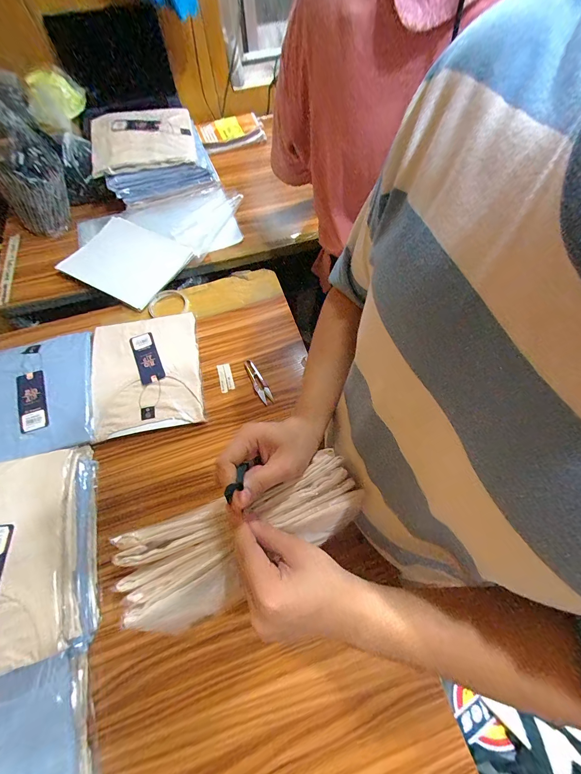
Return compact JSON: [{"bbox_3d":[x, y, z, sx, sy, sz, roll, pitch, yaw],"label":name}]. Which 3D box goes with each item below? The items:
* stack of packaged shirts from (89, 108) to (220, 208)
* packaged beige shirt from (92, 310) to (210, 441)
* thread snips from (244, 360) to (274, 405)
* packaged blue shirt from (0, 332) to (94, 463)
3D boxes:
[{"bbox_3d":[-0.364,-0.608,0.826,0.286,0.138,0.190,-21,66,-8],"label":"stack of packaged shirts"},{"bbox_3d":[-0.286,-0.033,0.614,0.197,0.029,0.250,-12,65,-5],"label":"packaged beige shirt"},{"bbox_3d":[-0.065,-0.012,0.618,0.024,0.009,0.100,-27,67,-12],"label":"thread snips"},{"bbox_3d":[-0.487,0.011,0.579,0.224,0.054,0.249,-9,65,-4],"label":"packaged blue shirt"}]

